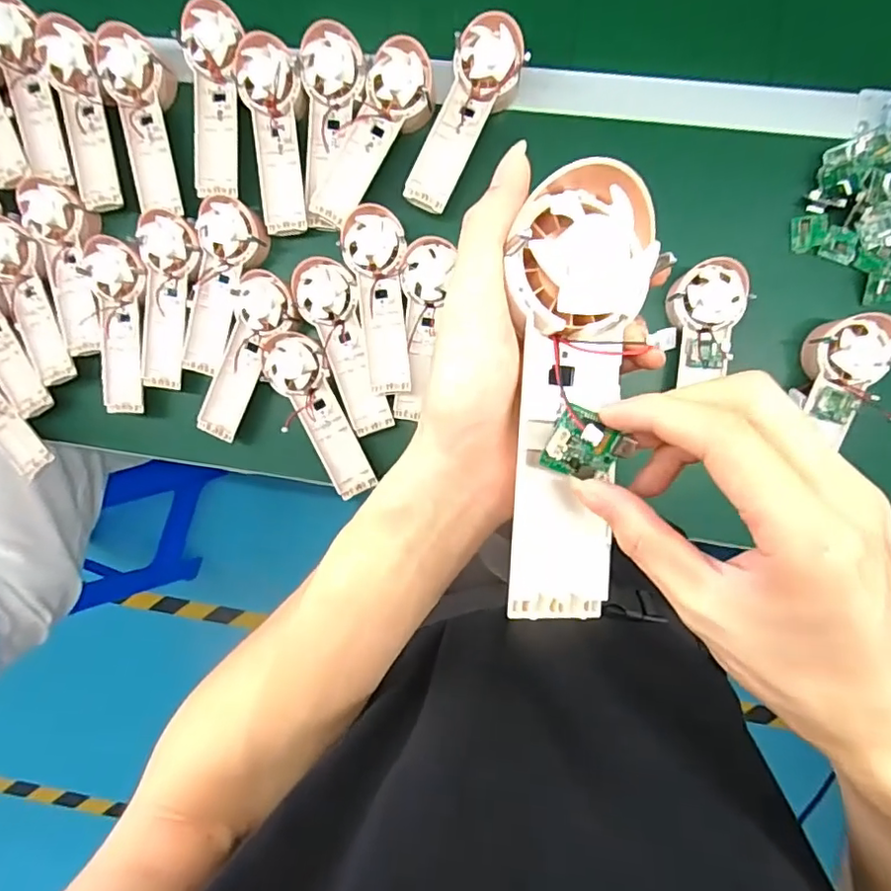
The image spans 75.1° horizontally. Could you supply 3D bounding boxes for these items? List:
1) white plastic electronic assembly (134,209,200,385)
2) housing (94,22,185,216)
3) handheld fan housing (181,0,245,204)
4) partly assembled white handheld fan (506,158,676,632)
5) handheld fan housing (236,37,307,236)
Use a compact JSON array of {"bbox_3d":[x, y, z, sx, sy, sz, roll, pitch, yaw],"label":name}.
[{"bbox_3d":[-0.290,-0.146,0.591,0.056,0.028,0.170,13,96,5],"label":"white plastic electronic assembly"},{"bbox_3d":[-0.301,-0.322,0.581,0.064,0.038,0.175,-12,93,7],"label":"housing"},{"bbox_3d":[-0.224,-0.335,0.566,0.058,0.031,0.174,0,94,6],"label":"handheld fan housing"},{"bbox_3d":[0.051,-0.022,0.231,0.053,0.025,0.179,5,92,5],"label":"partly assembled white handheld fan"},{"bbox_3d":[-0.163,-0.302,0.564,0.063,0.032,0.177,-9,93,6],"label":"handheld fan housing"}]

